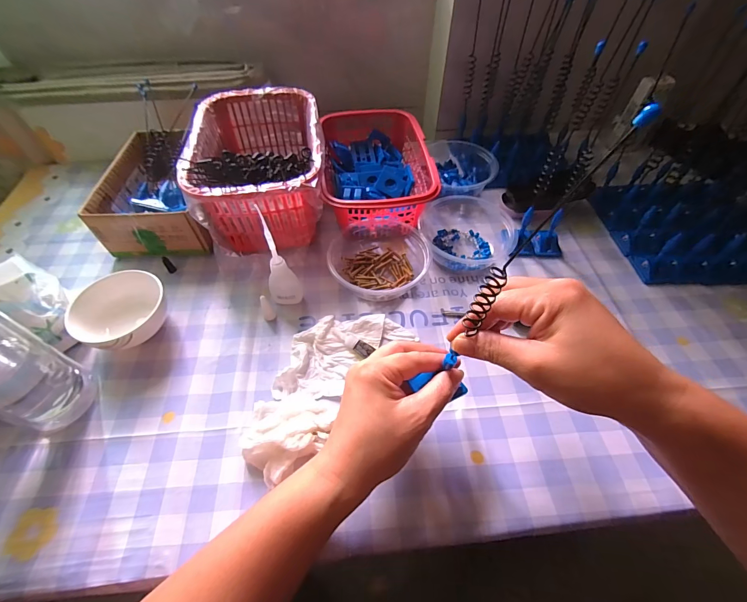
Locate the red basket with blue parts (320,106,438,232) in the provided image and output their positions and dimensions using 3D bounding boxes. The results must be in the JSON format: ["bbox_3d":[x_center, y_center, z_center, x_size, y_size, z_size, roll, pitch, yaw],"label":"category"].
[{"bbox_3d":[0.002,-0.184,0.496,0.136,0.068,0.206,-6,55,-3],"label":"red basket with blue parts"}]

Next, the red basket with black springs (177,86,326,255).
[{"bbox_3d":[-0.144,-0.172,0.467,0.154,0.111,0.227,-11,55,-6],"label":"red basket with black springs"}]

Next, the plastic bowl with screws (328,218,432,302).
[{"bbox_3d":[0.005,-0.051,0.426,0.127,0.037,0.114,0,55,1],"label":"plastic bowl with screws"}]

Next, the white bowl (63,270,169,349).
[{"bbox_3d":[-0.260,0.016,0.372,0.081,0.052,0.086,0,55,1],"label":"white bowl"}]

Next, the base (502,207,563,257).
[{"bbox_3d":[0.205,-0.087,0.442,0.072,0.048,0.037,-3,55,-1],"label":"base"}]

